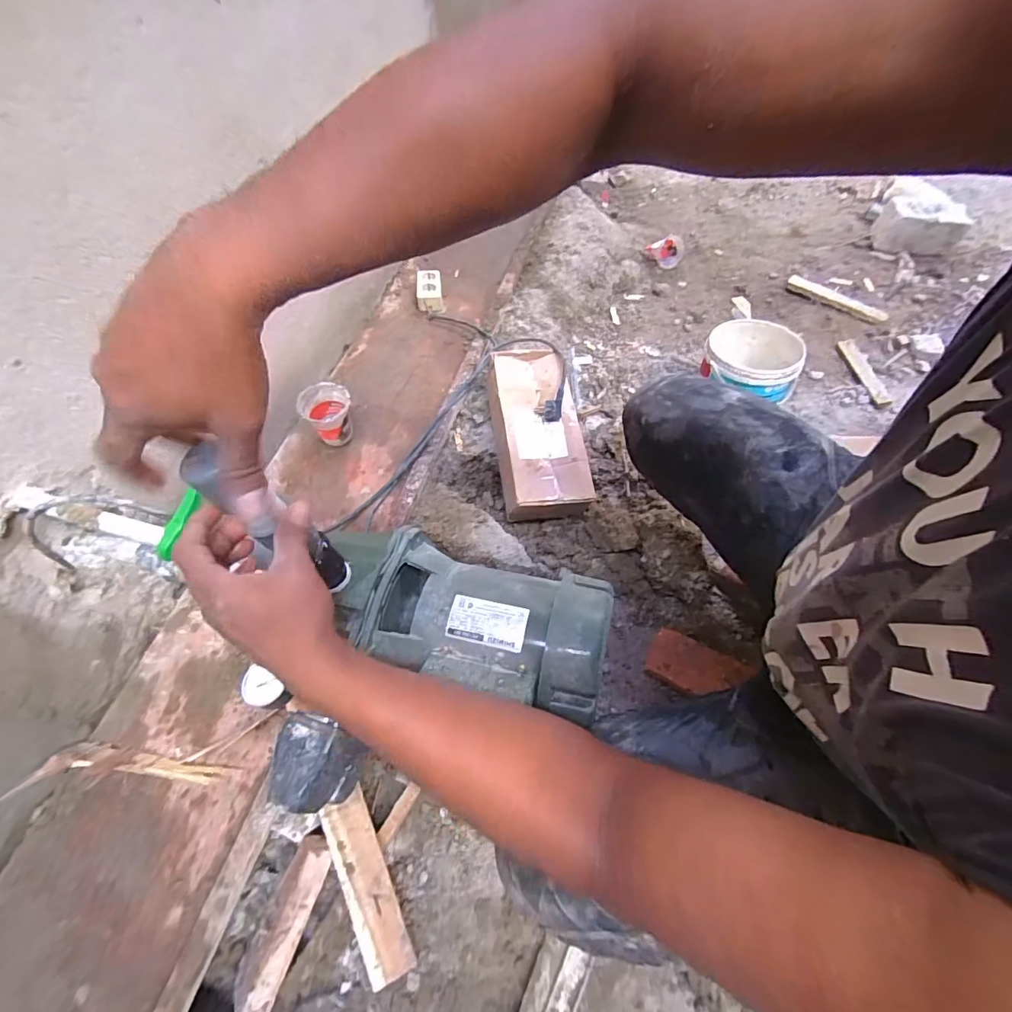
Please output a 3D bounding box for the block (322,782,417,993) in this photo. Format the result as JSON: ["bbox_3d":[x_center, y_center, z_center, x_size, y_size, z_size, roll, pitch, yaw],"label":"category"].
[{"bbox_3d":[-0.179,0.487,0.596,0.056,0.026,0.212,-23,74,-14],"label":"block"}]

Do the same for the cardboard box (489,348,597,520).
[{"bbox_3d":[0.059,-0.143,0.895,0.156,0.090,0.329,-8,73,-5],"label":"cardboard box"}]

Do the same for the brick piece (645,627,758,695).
[{"bbox_3d":[0.317,0.267,0.759,0.167,0.041,0.086,20,59,12],"label":"brick piece"}]

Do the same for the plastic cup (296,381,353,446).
[{"bbox_3d":[-0.329,-0.167,0.877,0.082,0.100,0.090,-2,58,3],"label":"plastic cup"}]

